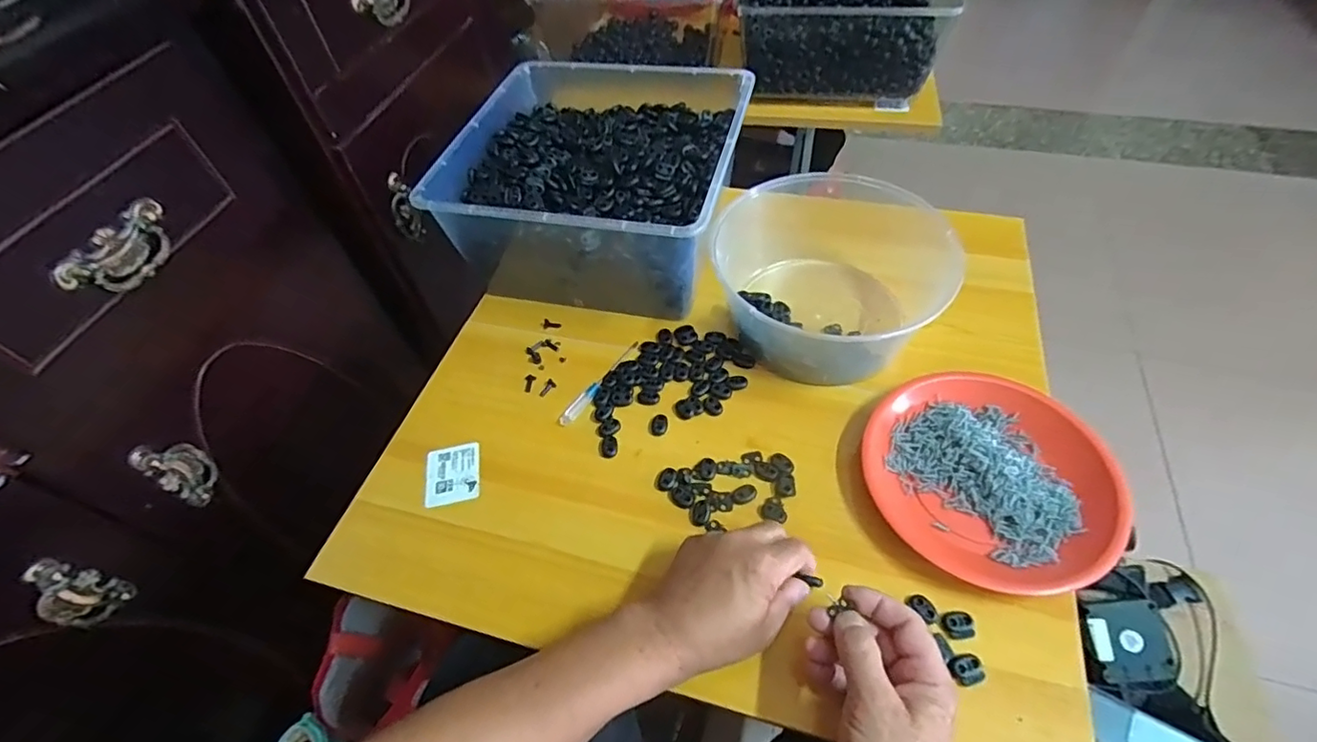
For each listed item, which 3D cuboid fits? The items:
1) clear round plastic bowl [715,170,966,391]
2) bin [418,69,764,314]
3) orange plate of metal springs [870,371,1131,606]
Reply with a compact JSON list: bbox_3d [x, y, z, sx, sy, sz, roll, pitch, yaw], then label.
[{"bbox_3d":[0.164,-0.094,0.576,0.187,0.098,0.184,-2,53,3],"label":"clear round plastic bowl"},{"bbox_3d":[-0.064,-0.220,0.663,0.296,0.137,0.313,10,54,12],"label":"bin"},{"bbox_3d":[0.271,0.085,0.477,0.177,0.032,0.193,-31,56,-18],"label":"orange plate of metal springs"}]

